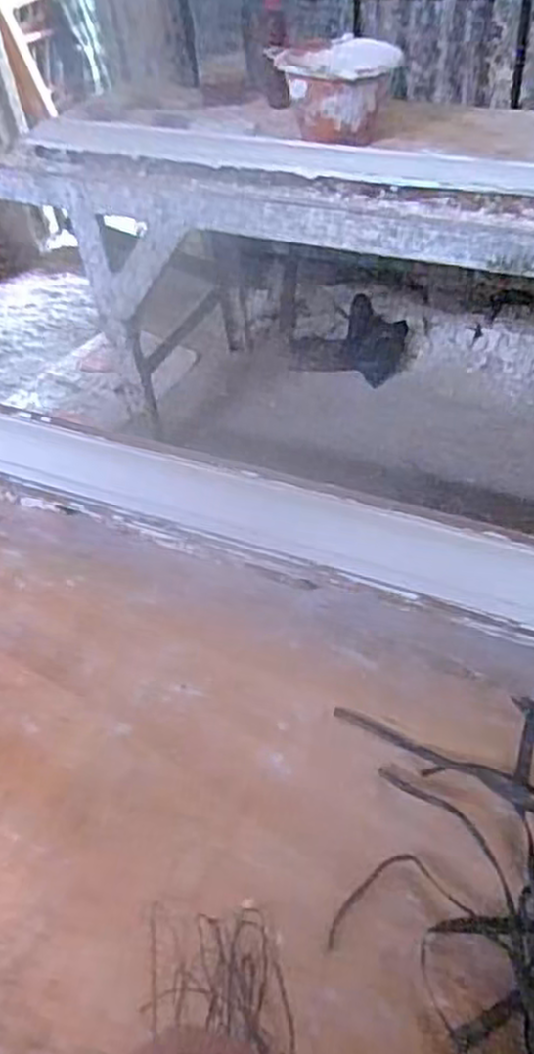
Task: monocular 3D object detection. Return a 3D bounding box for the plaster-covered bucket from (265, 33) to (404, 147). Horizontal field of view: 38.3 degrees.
[{"bbox_3d":[0.157,-0.942,1.653,0.235,0.150,0.257,-4,44,4],"label":"plaster-covered bucket"}]

